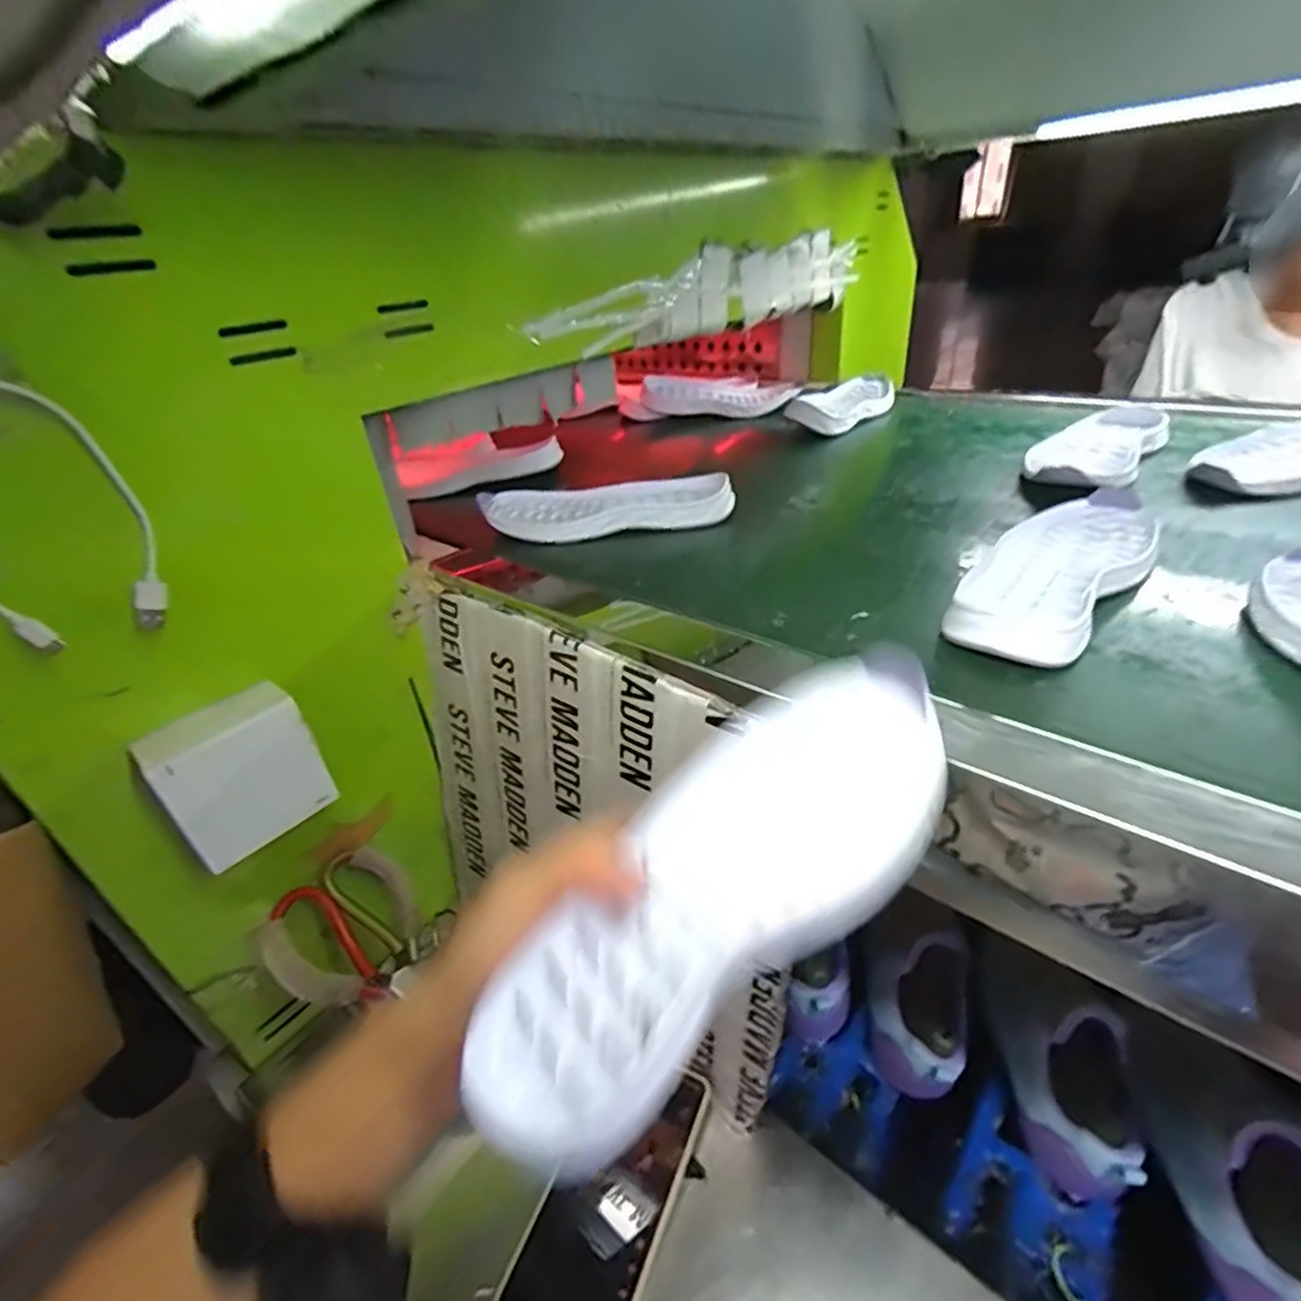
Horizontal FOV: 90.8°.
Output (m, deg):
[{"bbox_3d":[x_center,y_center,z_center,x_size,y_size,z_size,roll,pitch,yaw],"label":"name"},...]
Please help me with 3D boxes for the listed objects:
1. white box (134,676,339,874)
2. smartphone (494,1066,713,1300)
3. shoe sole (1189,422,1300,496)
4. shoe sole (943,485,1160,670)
[{"bbox_3d":[-0.265,0.078,0.412,0.046,0.086,0.084,20,39,33],"label":"white box"},{"bbox_3d":[-0.023,0.354,0.420,0.078,0.012,0.162,19,44,21],"label":"smartphone"},{"bbox_3d":[0.544,-0.171,0.539,0.219,0.022,0.083,-18,35,-17],"label":"shoe sole"},{"bbox_3d":[0.256,-0.052,0.405,0.213,0.024,0.078,-30,40,-34],"label":"shoe sole"}]

